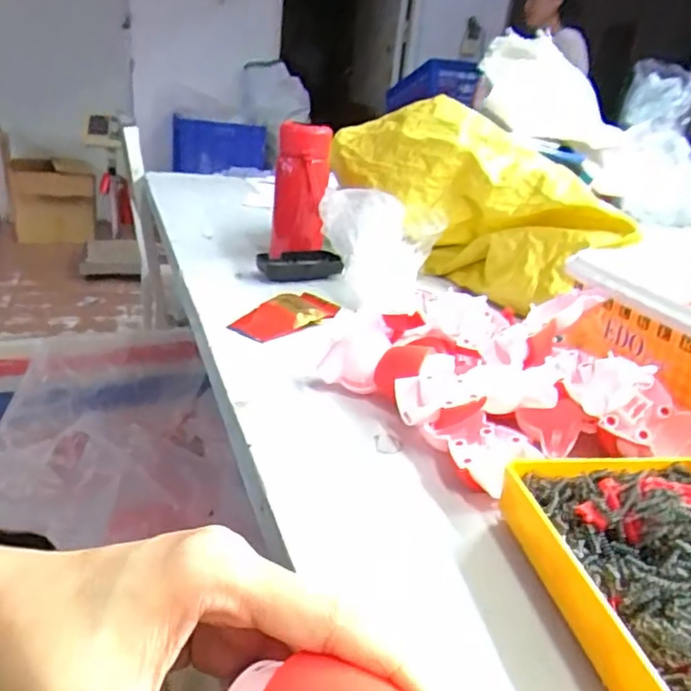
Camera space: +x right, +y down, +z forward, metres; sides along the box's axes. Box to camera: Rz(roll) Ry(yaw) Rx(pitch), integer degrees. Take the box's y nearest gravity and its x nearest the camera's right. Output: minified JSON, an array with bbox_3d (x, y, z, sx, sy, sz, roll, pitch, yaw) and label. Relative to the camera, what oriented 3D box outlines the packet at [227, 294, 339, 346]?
[{"bbox_3d":[-0.060,-0.030,0.626,0.053,0.022,0.111,21,28,30],"label":"packet"}]

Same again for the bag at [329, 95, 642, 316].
[{"bbox_3d":[0.157,-0.190,0.809,0.401,0.183,0.145,41,38,26],"label":"bag"}]

